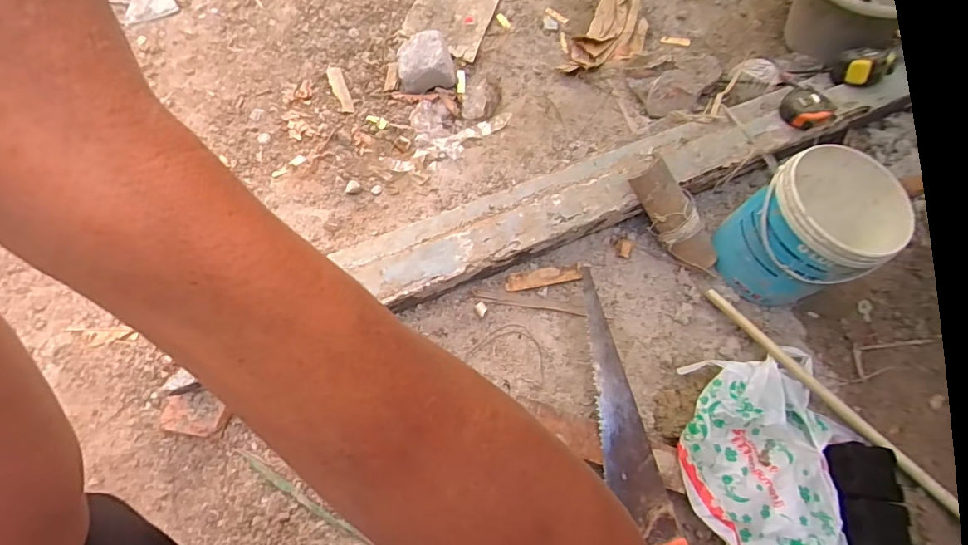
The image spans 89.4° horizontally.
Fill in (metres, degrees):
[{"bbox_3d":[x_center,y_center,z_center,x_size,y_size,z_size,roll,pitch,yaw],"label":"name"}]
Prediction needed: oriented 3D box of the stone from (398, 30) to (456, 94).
[{"bbox_3d":[-0.113,-0.408,0.938,0.107,0.079,0.105,-8,65,-6],"label":"stone"}]

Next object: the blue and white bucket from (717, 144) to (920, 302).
[{"bbox_3d":[0.488,-0.061,0.745,0.193,0.184,0.180,-33,70,-17],"label":"blue and white bucket"}]

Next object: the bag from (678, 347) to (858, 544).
[{"bbox_3d":[0.381,0.289,0.589,0.233,0.097,0.405,-14,66,-9],"label":"bag"}]

